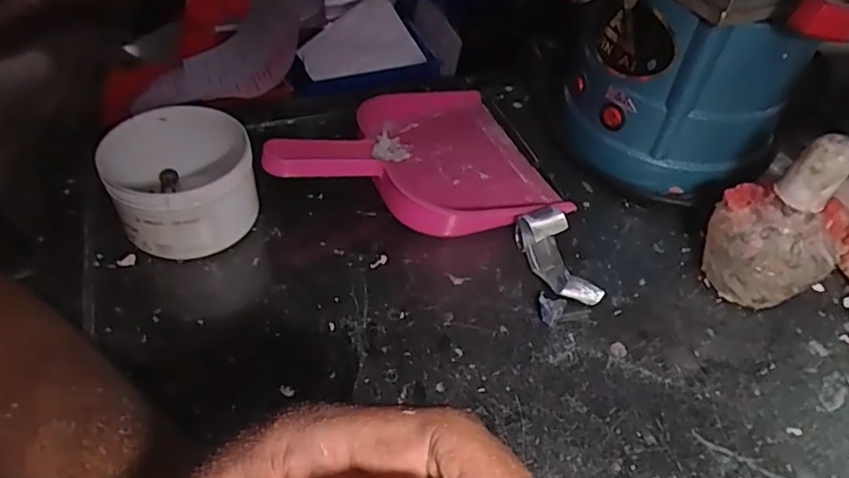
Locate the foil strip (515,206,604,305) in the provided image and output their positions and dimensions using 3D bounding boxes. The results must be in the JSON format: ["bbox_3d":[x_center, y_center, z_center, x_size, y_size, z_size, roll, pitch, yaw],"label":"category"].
[{"bbox_3d":[0.090,0.013,0.400,0.034,0.025,0.069,-9,48,-14],"label":"foil strip"}]

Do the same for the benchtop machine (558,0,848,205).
[{"bbox_3d":[0.205,-0.133,0.448,0.201,0.178,0.192,30,51,22],"label":"benchtop machine"}]

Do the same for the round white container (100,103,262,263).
[{"bbox_3d":[-0.164,-0.038,0.405,0.090,0.064,0.095,-11,48,-16],"label":"round white container"}]

